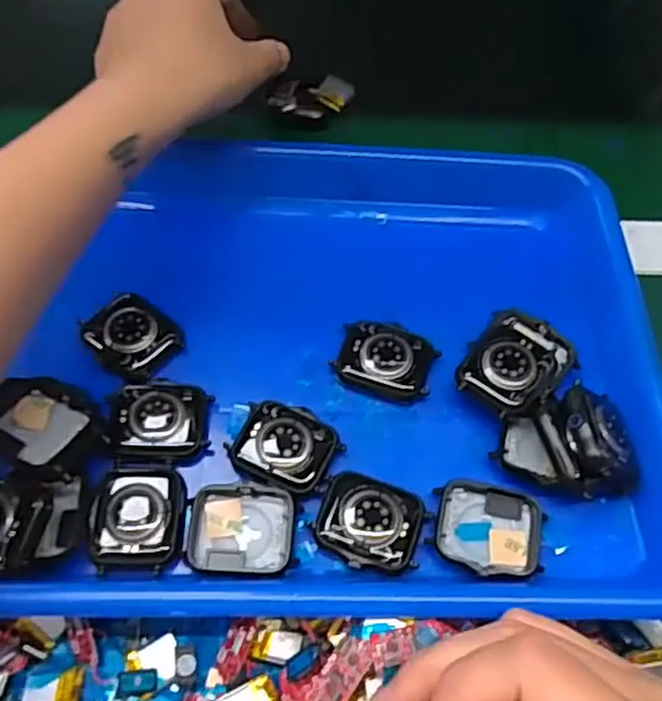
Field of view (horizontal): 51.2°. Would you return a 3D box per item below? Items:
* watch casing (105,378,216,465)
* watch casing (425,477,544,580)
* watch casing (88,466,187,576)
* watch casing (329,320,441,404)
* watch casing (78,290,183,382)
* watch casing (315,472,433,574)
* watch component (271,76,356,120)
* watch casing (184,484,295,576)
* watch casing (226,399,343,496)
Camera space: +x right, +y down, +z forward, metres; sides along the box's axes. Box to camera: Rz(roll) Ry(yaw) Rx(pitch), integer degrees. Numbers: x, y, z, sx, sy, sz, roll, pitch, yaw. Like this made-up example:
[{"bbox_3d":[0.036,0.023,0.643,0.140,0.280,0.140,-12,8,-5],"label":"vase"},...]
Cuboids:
[{"bbox_3d":[-0.076,0.030,0.309,0.043,0.011,0.041,-1,58,-3],"label":"watch casing"},{"bbox_3d":[0.066,0.076,0.292,0.046,0.009,0.037,10,58,4],"label":"watch casing"},{"bbox_3d":[-0.080,0.069,0.288,0.038,0.013,0.042,2,58,-1],"label":"watch casing"},{"bbox_3d":[0.026,0.005,0.330,0.045,0.013,0.037,20,59,10],"label":"watch casing"},{"bbox_3d":[-0.095,-0.007,0.331,0.042,0.012,0.036,35,63,18],"label":"watch casing"},{"bbox_3d":[0.017,0.073,0.290,0.044,0.011,0.037,14,58,6],"label":"watch casing"},{"bbox_3d":[-0.013,-0.164,0.450,0.053,0.014,0.025,0,58,-2],"label":"watch component"},{"bbox_3d":[-0.038,0.075,0.288,0.044,0.009,0.035,3,58,0],"label":"watch casing"},{"bbox_3d":[-0.021,0.042,0.306,0.044,0.009,0.036,26,60,13],"label":"watch casing"}]

